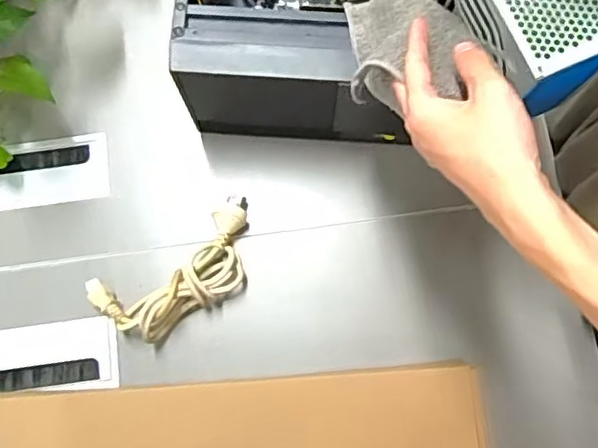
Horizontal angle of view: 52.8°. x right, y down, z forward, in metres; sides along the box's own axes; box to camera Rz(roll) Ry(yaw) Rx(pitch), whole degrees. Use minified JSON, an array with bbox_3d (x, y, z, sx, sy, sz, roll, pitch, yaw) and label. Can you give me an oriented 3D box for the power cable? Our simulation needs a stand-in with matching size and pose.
[{"bbox_3d":[-0.129,0.055,0.659,0.193,0.054,0.091,-31,79,-6],"label":"power cable"}]

